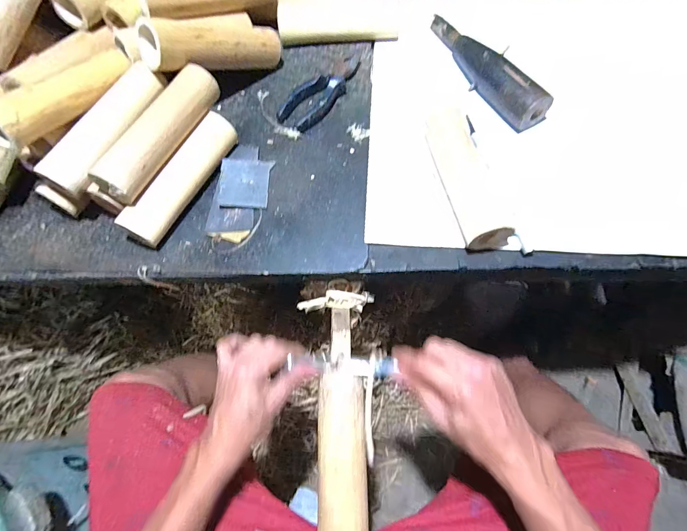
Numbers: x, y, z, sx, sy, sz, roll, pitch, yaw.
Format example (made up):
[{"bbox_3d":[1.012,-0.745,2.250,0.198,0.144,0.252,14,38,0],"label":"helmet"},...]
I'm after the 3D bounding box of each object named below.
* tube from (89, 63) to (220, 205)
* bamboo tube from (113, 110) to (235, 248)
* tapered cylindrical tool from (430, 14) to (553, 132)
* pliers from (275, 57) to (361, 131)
[{"bbox_3d":[-0.215,-0.158,0.402,0.043,0.044,0.185,25,74,8],"label":"tube"},{"bbox_3d":[-0.196,-0.109,0.429,0.035,0.043,0.181,27,74,9],"label":"bamboo tube"},{"bbox_3d":[0.190,-0.280,0.474,0.044,0.048,0.227,-29,74,-9],"label":"tapered cylindrical tool"},{"bbox_3d":[-0.026,-0.246,0.493,0.052,0.023,0.144,41,77,12],"label":"pliers"}]

